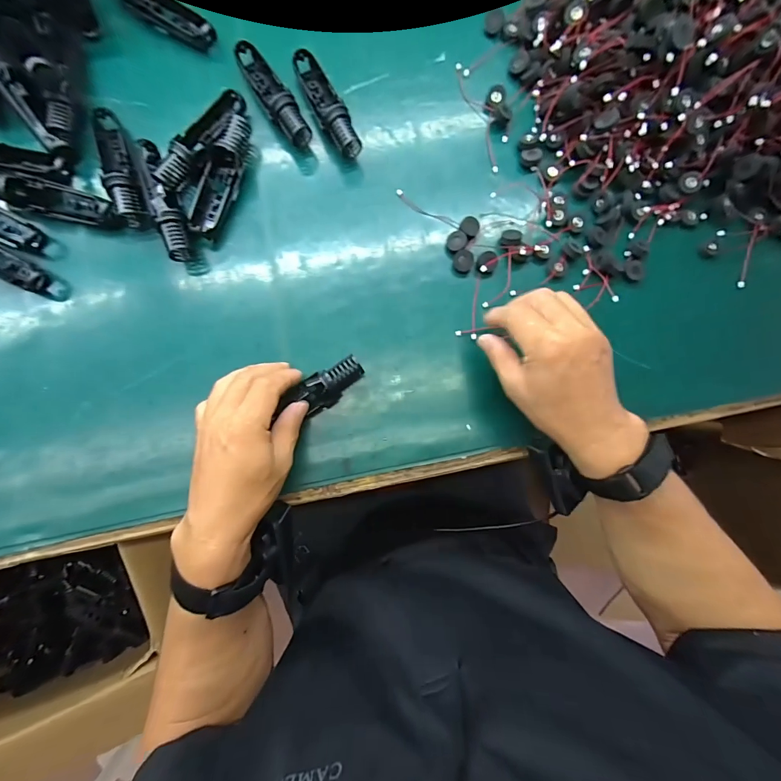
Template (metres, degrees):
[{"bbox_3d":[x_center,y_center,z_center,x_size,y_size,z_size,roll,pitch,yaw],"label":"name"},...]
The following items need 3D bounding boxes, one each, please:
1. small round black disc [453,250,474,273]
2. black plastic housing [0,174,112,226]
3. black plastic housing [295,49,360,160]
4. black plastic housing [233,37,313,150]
[{"bbox_3d":[0.075,-0.134,0.369,0.021,0.009,0.019,33,85,-2],"label":"small round black disc"},{"bbox_3d":[-0.330,-0.186,0.340,0.123,0.033,0.030,9,84,-2],"label":"black plastic housing"},{"bbox_3d":[-0.065,-0.295,0.367,0.031,0.029,0.120,-22,86,-5],"label":"black plastic housing"},{"bbox_3d":[-0.121,-0.304,0.367,0.028,0.032,0.120,-32,87,-6],"label":"black plastic housing"}]

